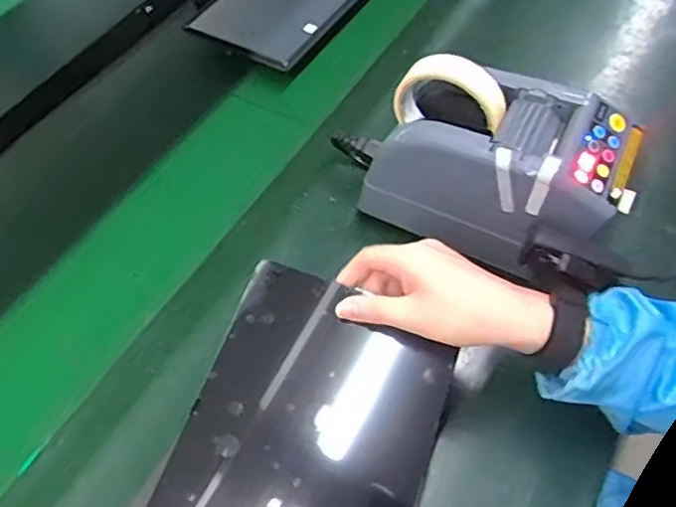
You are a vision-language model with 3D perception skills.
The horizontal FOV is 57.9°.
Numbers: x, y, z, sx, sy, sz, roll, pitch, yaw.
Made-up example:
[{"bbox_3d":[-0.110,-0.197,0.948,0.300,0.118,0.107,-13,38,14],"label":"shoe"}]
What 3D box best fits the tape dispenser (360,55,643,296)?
[{"bbox_3d":[0.139,-0.078,0.532,0.218,0.155,0.121,26,61,20],"label":"tape dispenser"}]

